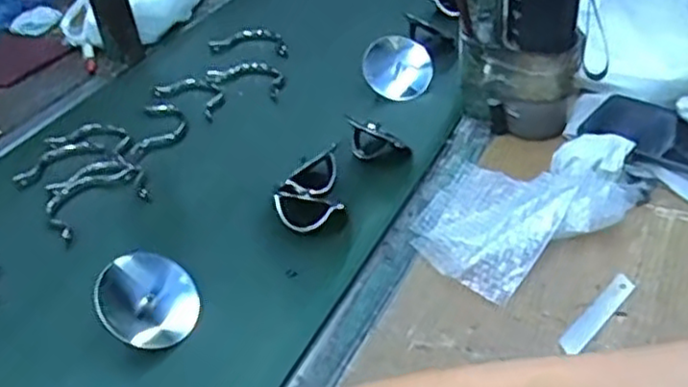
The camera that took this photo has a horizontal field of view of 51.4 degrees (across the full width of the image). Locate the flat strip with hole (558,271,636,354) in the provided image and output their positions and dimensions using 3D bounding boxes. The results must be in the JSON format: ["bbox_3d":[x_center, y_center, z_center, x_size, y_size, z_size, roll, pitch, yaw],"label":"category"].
[{"bbox_3d":[0.206,0.097,0.580,0.020,0.006,0.102,20,41,39],"label":"flat strip with hole"}]

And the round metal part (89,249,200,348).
[{"bbox_3d":[-0.160,0.086,0.593,0.089,0.009,0.088,43,38,14],"label":"round metal part"}]

